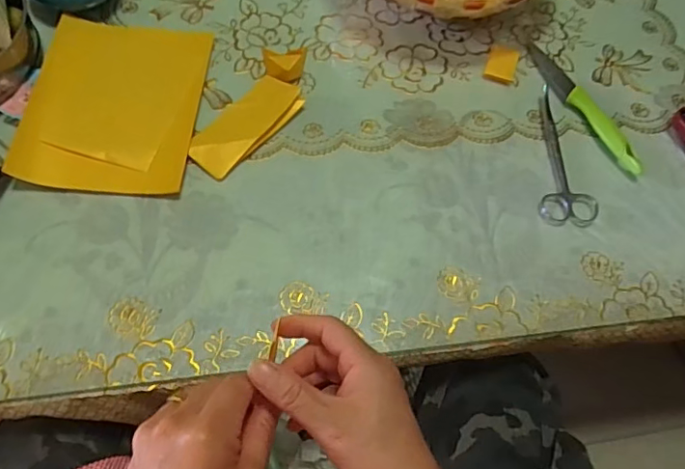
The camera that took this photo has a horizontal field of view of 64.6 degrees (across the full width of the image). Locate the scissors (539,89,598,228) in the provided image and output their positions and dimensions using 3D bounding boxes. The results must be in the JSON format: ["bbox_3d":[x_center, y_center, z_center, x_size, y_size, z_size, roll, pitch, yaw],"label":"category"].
[{"bbox_3d":[0.219,-0.076,0.526,0.051,0.010,0.156,10,61,2],"label":"scissors"}]

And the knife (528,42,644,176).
[{"bbox_3d":[0.243,-0.134,0.554,0.028,0.017,0.183,-16,64,-13],"label":"knife"}]

